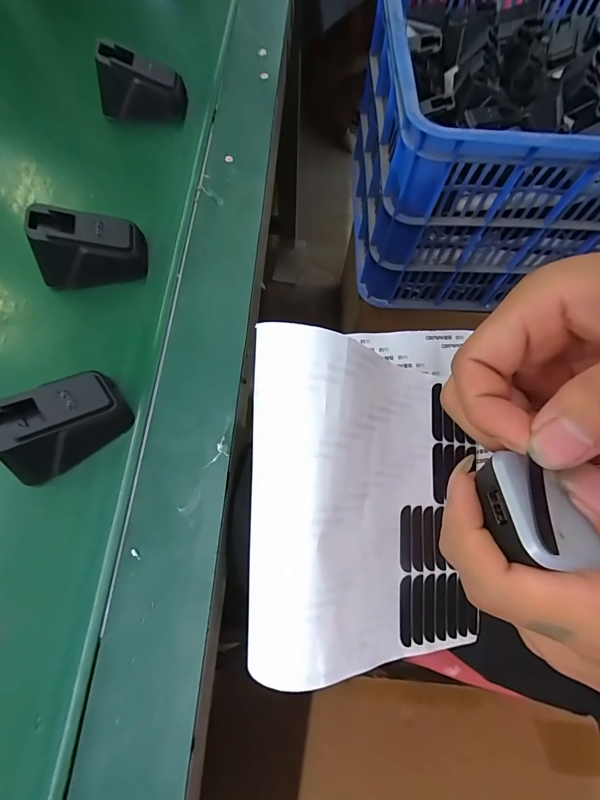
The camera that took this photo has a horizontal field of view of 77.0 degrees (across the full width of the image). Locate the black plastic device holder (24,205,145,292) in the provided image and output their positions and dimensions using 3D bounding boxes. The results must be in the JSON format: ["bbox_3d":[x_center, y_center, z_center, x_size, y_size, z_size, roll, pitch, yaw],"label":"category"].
[{"bbox_3d":[-0.144,-0.106,0.257,0.067,0.042,0.035,-14,71,-7],"label":"black plastic device holder"}]

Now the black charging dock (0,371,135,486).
[{"bbox_3d":[-0.135,0.012,0.213,0.063,0.042,0.039,-37,75,-14],"label":"black charging dock"}]

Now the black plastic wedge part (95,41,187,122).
[{"bbox_3d":[-0.135,-0.268,0.320,0.065,0.040,0.035,0,70,-2],"label":"black plastic wedge part"}]

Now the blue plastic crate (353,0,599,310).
[{"bbox_3d":[0.396,-0.399,0.590,0.573,0.290,0.417,2,70,-1],"label":"blue plastic crate"}]

